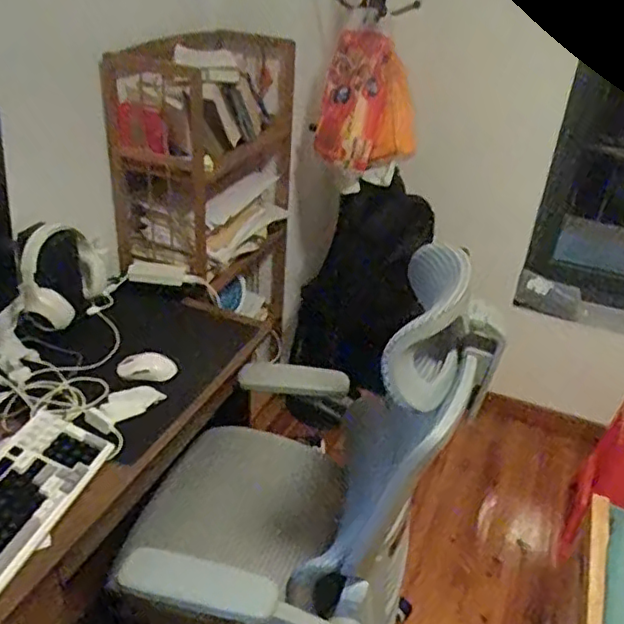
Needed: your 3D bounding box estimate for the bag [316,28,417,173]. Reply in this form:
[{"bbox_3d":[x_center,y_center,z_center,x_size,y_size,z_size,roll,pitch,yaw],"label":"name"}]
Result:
[{"bbox_3d":[0.148,-0.547,1.651,0.260,0.301,0.185,7,32,4],"label":"bag"}]

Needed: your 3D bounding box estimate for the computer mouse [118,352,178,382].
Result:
[{"bbox_3d":[-0.335,0.116,1.287,0.115,0.040,0.062,-8,34,-19],"label":"computer mouse"}]

